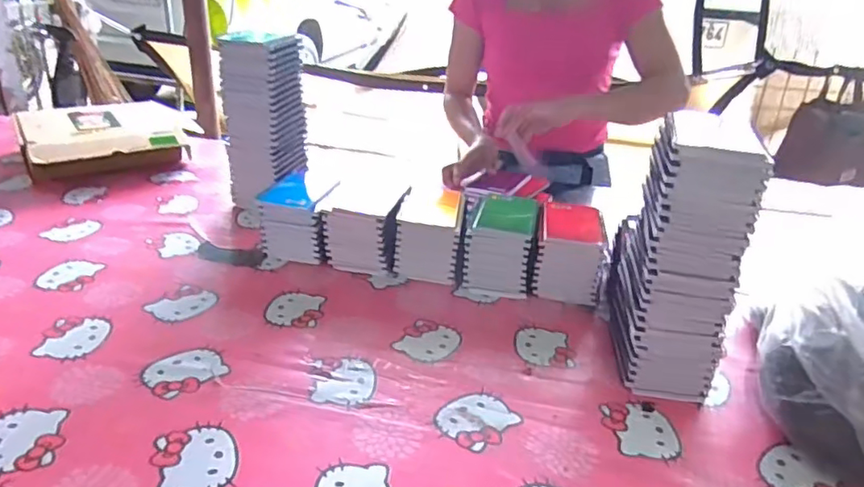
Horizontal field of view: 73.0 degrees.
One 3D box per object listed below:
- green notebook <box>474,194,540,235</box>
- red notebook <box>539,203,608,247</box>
[{"bbox_3d":[0.112,-0.044,0.848,0.083,0.005,0.124,10,28,9],"label":"green notebook"},{"bbox_3d":[0.203,-0.030,0.845,0.091,0.006,0.121,12,32,4],"label":"red notebook"}]

